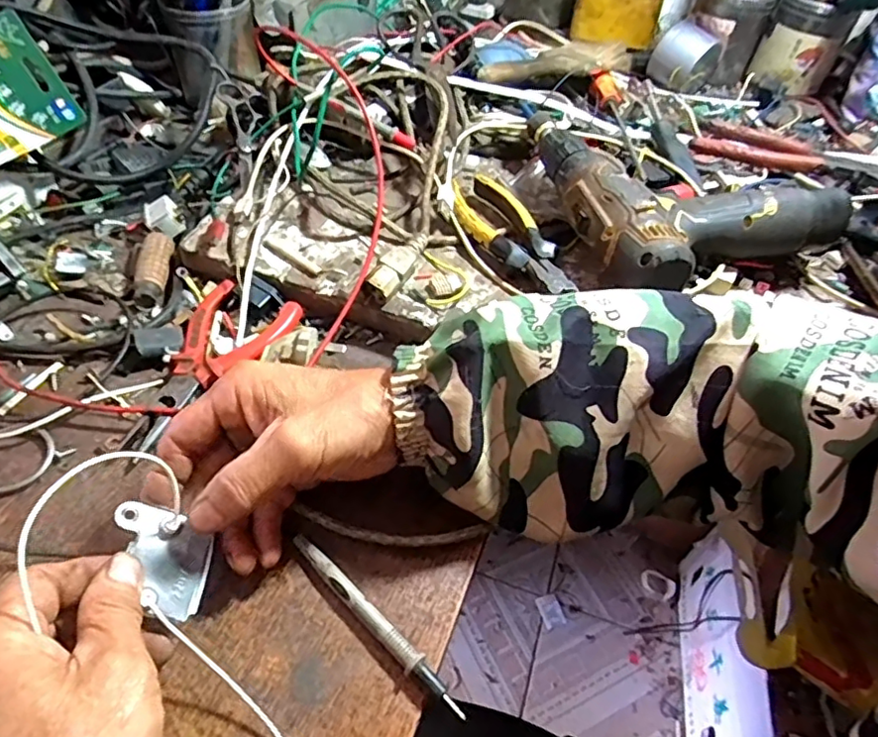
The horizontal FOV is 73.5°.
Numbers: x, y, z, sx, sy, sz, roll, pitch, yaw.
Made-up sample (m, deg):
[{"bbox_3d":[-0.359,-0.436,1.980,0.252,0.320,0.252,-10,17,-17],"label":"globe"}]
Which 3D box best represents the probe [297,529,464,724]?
[{"bbox_3d":[-0.033,0.128,0.301,0.121,0.010,0.011,39,59,24],"label":"probe"}]

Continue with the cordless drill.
[{"bbox_3d":[0.178,-0.151,0.470,0.189,0.062,0.216,-15,54,-15],"label":"cordless drill"}]

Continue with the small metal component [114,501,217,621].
[{"bbox_3d":[-0.133,0.090,0.279,0.047,0.005,0.046,22,56,-22],"label":"small metal component"}]

